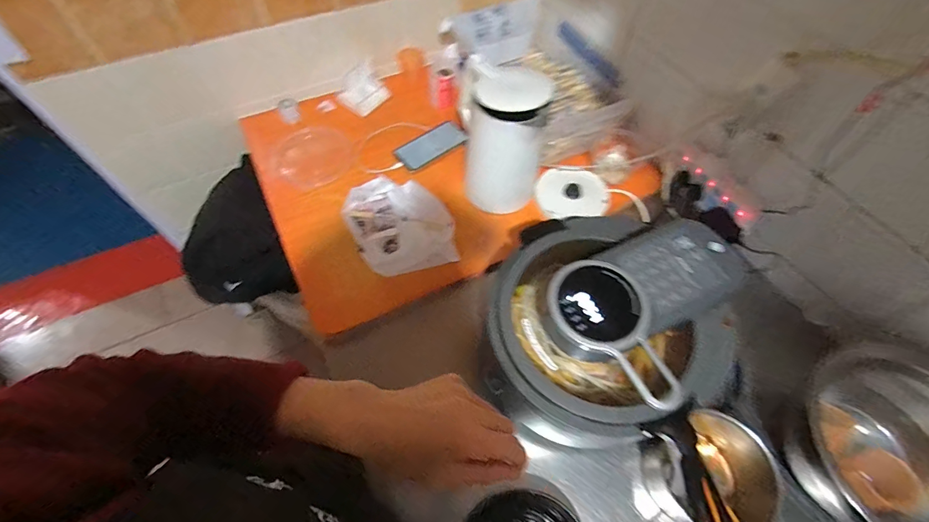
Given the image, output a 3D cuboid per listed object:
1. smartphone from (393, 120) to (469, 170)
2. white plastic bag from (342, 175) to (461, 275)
[{"bbox_3d":[-0.073,-0.256,0.889,0.150,0.012,0.068,-36,84,-12],"label":"smartphone"},{"bbox_3d":[-0.120,-0.075,0.760,0.188,0.075,0.192,-16,59,-12],"label":"white plastic bag"}]

